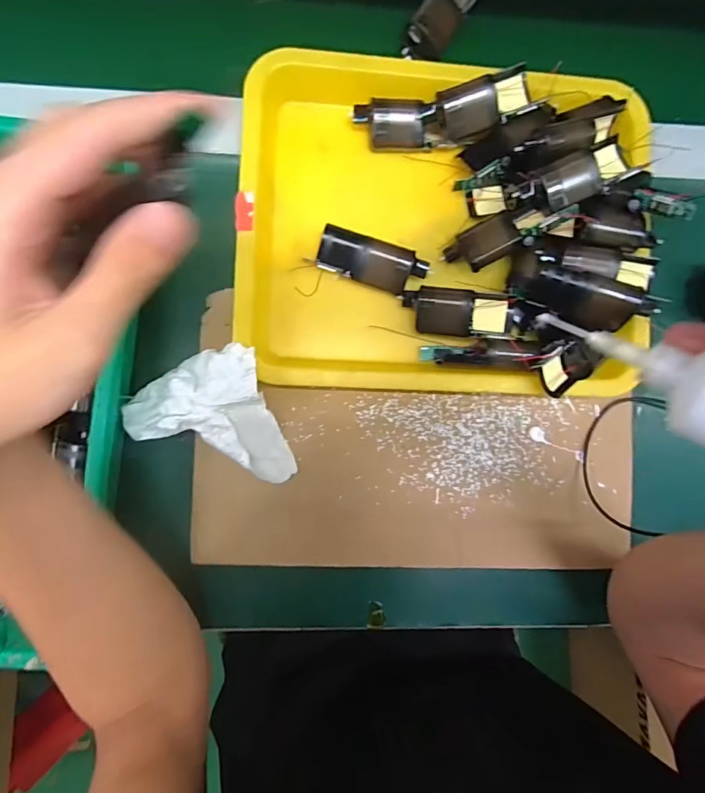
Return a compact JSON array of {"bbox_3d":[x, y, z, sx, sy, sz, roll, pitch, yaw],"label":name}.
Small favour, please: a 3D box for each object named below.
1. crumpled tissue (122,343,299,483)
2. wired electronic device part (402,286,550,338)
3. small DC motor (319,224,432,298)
[{"bbox_3d":[-0.114,0.026,0.346,0.109,0.053,0.108,-18,88,-4],"label":"crumpled tissue"},{"bbox_3d":[0.096,-0.065,0.362,0.107,0.026,0.035,8,87,-3],"label":"wired electronic device part"},{"bbox_3d":[0.016,-0.109,0.368,0.086,0.020,0.034,19,86,-2],"label":"small DC motor"}]

